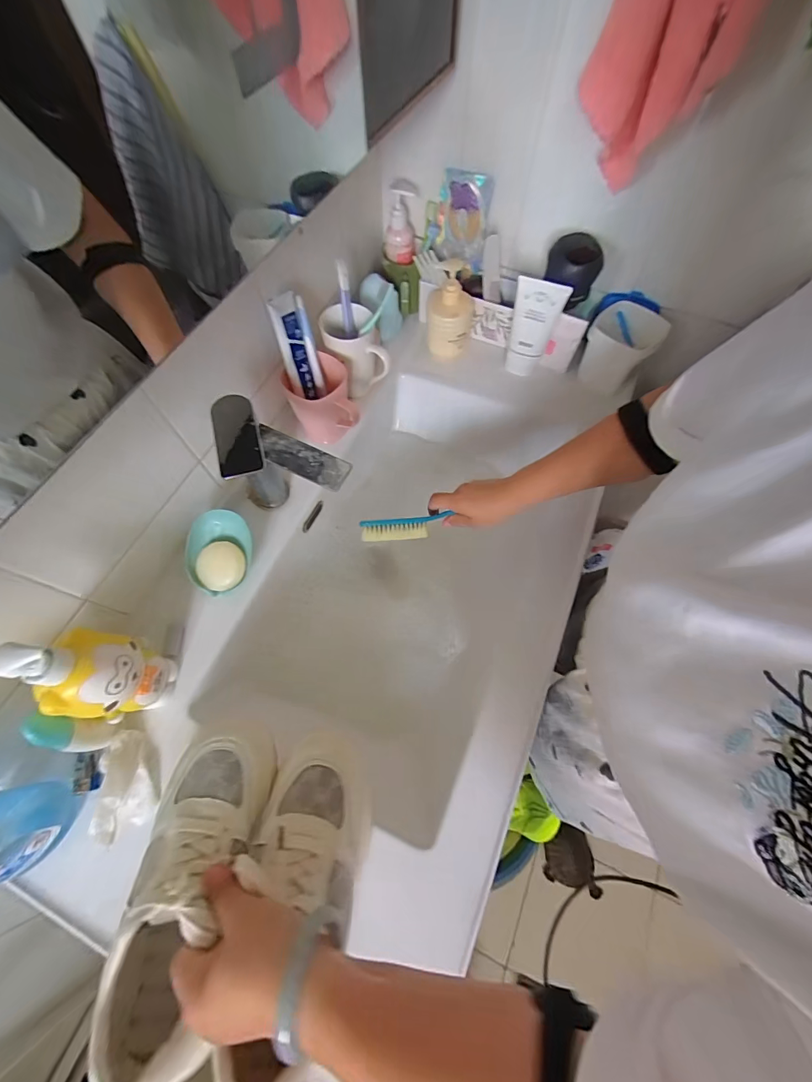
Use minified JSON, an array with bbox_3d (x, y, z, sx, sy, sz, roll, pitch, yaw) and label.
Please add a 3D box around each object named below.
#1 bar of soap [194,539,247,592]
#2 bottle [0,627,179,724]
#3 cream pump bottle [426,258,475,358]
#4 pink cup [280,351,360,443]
[{"bbox_3d":[-0.236,0.031,0.510,0.061,0.026,0.061,0,93,-5],"label":"bar of soap"},{"bbox_3d":[-0.296,0.131,0.387,0.053,0.194,0.080,8,65,4],"label":"bottle"},{"bbox_3d":[0.073,-0.377,0.636,0.073,0.138,0.065,6,65,3],"label":"cream pump bottle"},{"bbox_3d":[-0.124,-0.202,0.584,0.088,0.098,0.095,0,65,0],"label":"pink cup"}]

